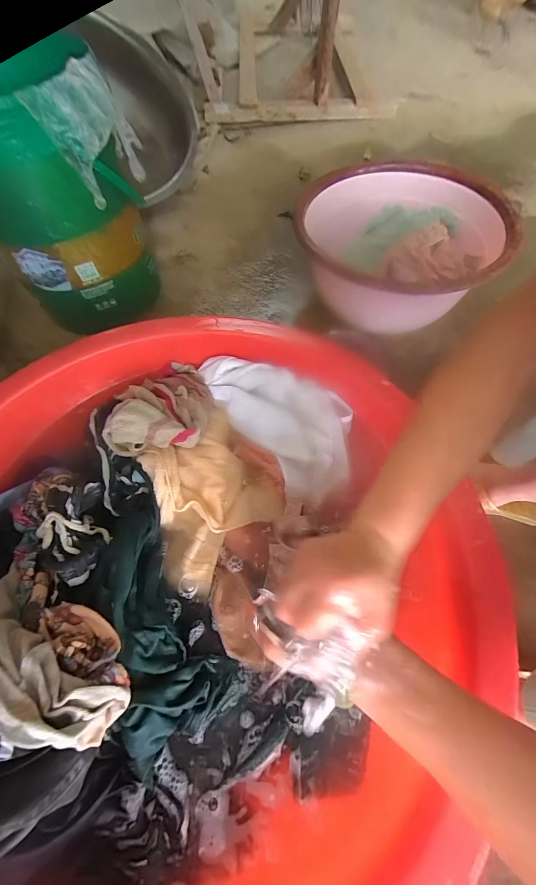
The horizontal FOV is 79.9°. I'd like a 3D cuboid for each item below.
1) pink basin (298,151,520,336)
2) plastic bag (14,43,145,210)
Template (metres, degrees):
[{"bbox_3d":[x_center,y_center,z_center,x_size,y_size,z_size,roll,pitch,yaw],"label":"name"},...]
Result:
[{"bbox_3d":[0.265,-0.414,0.687,0.389,0.163,0.389,-1,63,2],"label":"pink basin"},{"bbox_3d":[-0.236,-0.427,0.441,0.037,0.127,0.137,19,66,12],"label":"plastic bag"}]

